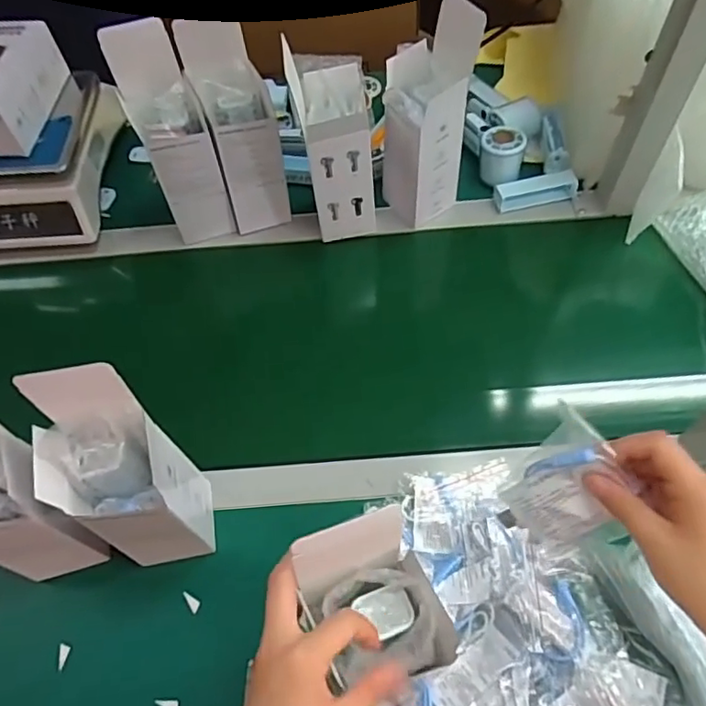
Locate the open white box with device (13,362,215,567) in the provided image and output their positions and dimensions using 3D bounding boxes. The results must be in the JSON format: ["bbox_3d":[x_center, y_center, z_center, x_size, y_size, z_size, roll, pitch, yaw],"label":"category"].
[{"bbox_3d":[-0.185,0.106,0.480,0.088,0.221,0.093,-11,60,-2],"label":"open white box with device"}]

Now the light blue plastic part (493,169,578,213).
[{"bbox_3d":[0.237,-0.210,0.757,0.103,0.029,0.028,-12,60,-3],"label":"light blue plastic part"}]

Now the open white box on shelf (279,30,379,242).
[{"bbox_3d":[-0.020,-0.239,0.676,0.077,0.222,0.079,-9,60,-1],"label":"open white box on shelf"}]

